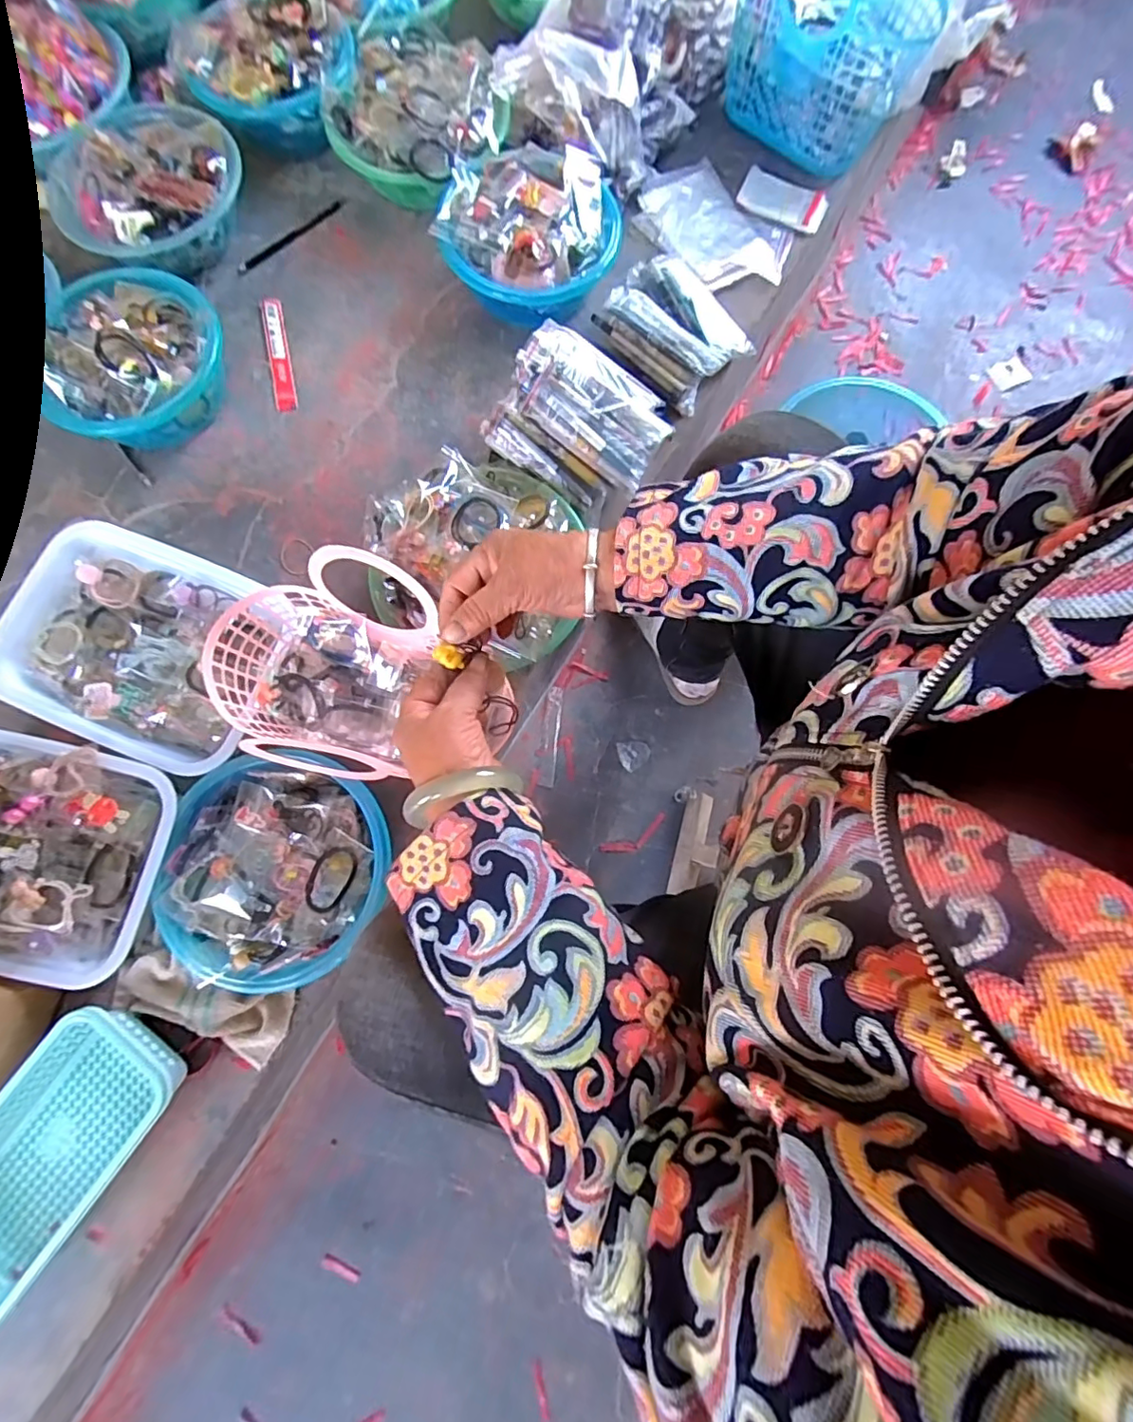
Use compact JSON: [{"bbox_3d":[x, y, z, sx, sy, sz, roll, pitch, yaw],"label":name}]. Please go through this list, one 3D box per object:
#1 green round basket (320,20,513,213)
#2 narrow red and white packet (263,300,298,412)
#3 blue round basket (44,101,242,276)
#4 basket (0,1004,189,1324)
[{"bbox_3d":[-0.194,-0.804,0.770,0.225,0.092,0.240,0,78,-2],"label":"green round basket"},{"bbox_3d":[-0.380,-0.473,0.743,0.028,0.008,0.174,-12,78,-4],"label":"narrow red and white packet"},{"bbox_3d":[-0.547,-0.691,0.748,0.210,0.083,0.241,18,78,3],"label":"blue round basket"},{"bbox_3d":[-0.490,0.413,0.527,0.139,0.055,0.253,36,80,6],"label":"basket"}]

